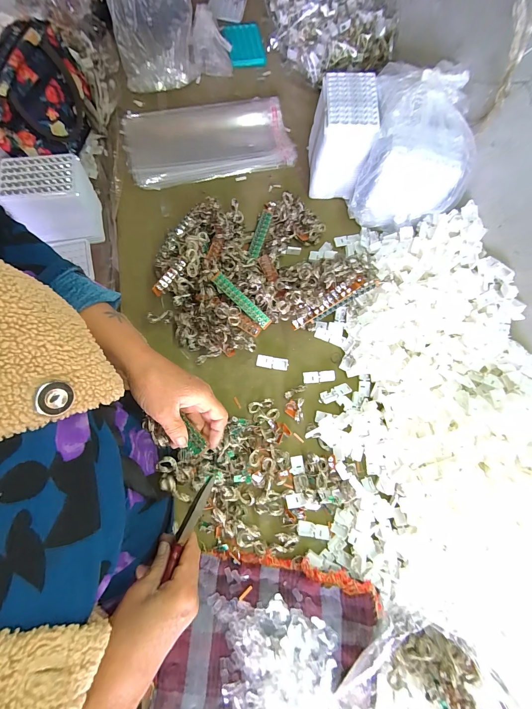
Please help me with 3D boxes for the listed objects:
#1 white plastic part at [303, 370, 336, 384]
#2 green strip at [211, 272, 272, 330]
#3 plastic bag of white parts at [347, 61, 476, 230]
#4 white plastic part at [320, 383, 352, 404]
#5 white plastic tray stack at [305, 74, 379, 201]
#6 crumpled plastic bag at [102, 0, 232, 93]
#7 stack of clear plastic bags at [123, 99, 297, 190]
[{"bbox_3d":[0.094,0.040,0.529,0.056,0.010,0.019,-5,75,-6],"label":"white plastic part"},{"bbox_3d":[-0.043,-0.095,0.527,0.127,0.008,0.021,43,77,-3],"label":"green strip"},{"bbox_3d":[0.261,-0.360,0.538,0.169,0.181,0.187,13,74,-1],"label":"plastic bag of white parts"},{"bbox_3d":[0.123,0.068,0.521,0.058,0.008,0.021,-20,77,-9],"label":"white plastic part"},{"bbox_3d":[0.138,-0.399,0.571,0.094,0.155,0.135,3,74,-3],"label":"white plastic tray stack"},{"bbox_3d":[-0.199,-0.685,0.608,0.235,0.157,0.122,-6,75,-6],"label":"crumpled plastic bag"},{"bbox_3d":[-0.120,-0.455,0.630,0.344,0.030,0.167,-10,75,-7],"label":"stack of clear plastic bags"}]

